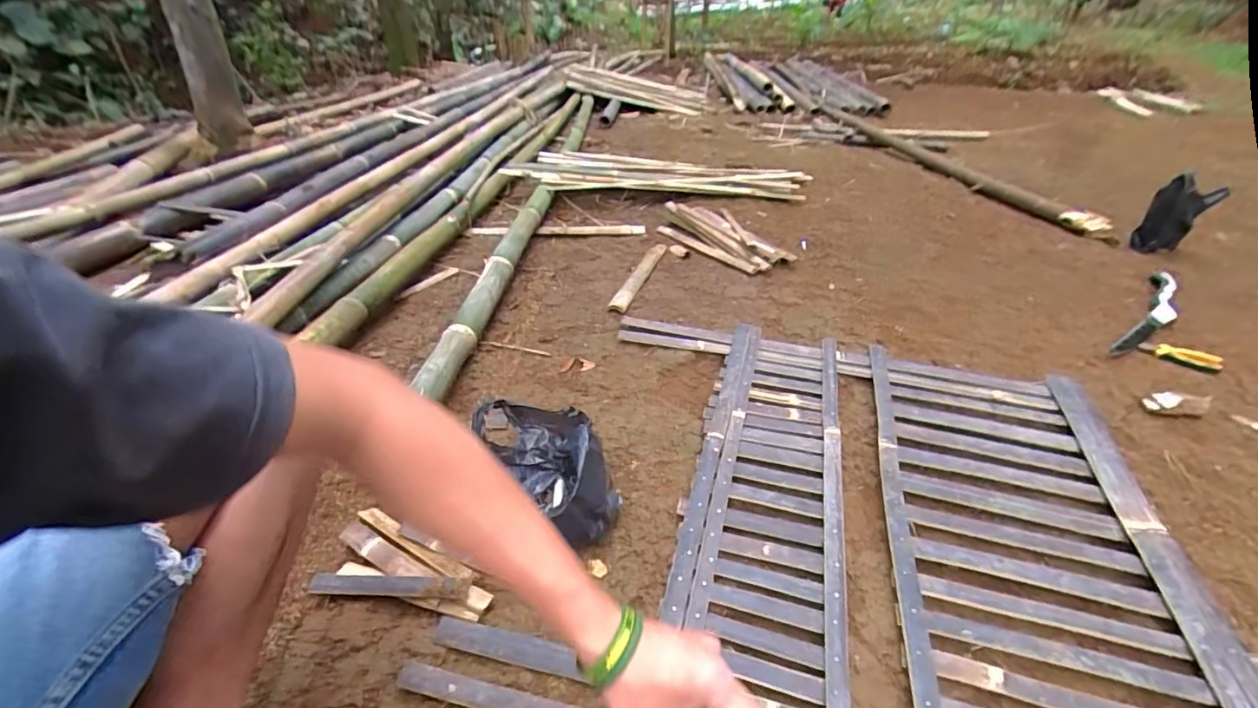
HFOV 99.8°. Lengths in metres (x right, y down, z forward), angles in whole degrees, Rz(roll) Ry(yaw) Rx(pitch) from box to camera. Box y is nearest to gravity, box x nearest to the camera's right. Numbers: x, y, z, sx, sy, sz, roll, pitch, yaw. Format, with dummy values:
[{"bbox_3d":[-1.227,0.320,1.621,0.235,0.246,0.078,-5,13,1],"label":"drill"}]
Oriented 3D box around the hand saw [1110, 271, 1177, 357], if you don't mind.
[{"bbox_3d":[1.283,-0.107,1.294,0.529,0.050,0.086,-26,43,-34],"label":"hand saw"}]

